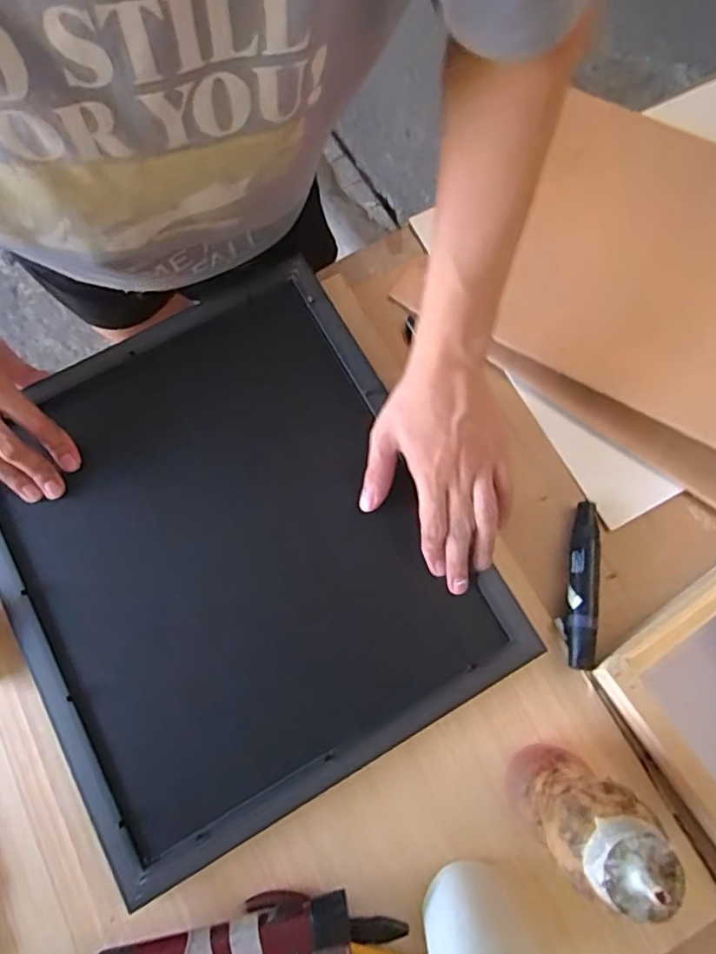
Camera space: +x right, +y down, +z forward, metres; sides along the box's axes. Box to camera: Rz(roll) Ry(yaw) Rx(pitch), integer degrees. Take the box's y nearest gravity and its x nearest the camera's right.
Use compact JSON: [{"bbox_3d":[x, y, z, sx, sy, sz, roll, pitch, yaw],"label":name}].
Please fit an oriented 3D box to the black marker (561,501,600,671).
[{"bbox_3d":[0.180,0.084,0.451,0.023,0.020,0.130,10,76,2],"label":"black marker"}]

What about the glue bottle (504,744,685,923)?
[{"bbox_3d":[0.130,0.203,0.343,0.053,0.169,0.046,-40,80,-12],"label":"glue bottle"}]

